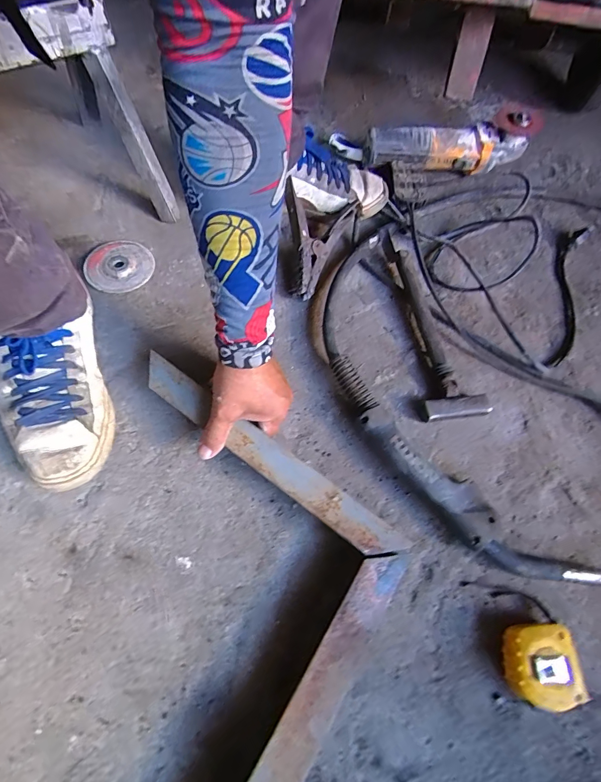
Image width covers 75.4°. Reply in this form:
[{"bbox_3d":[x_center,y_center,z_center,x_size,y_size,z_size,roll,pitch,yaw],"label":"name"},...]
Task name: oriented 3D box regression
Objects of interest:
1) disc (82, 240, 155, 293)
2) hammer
[{"bbox_3d":[-0.256,-0.176,0.545,0.094,0.011,0.086,1,65,-3],"label":"disc"},{"bbox_3d":[0.165,-0.111,0.531,0.078,0.027,0.313,-6,66,-6],"label":"hammer"}]

